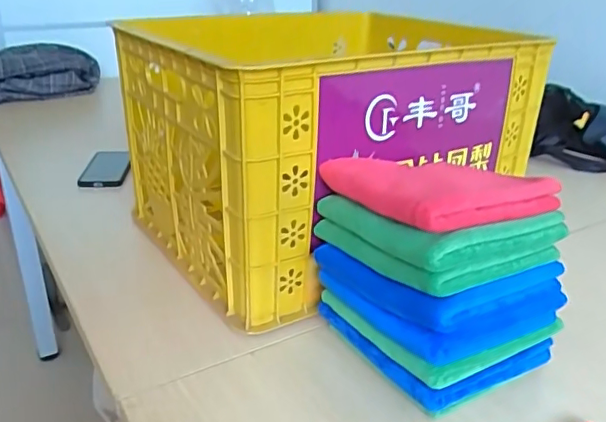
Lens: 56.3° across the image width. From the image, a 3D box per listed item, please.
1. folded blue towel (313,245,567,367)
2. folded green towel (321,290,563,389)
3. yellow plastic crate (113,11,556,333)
[{"bbox_3d":[0.132,0.066,0.564,0.168,0.067,0.180,-14,28,-29],"label":"folded blue towel"},{"bbox_3d":[0.131,0.099,0.563,0.156,0.026,0.166,-14,28,-29],"label":"folded green towel"},{"bbox_3d":[0.009,-0.123,0.826,0.465,0.273,0.469,-12,27,-29],"label":"yellow plastic crate"}]

